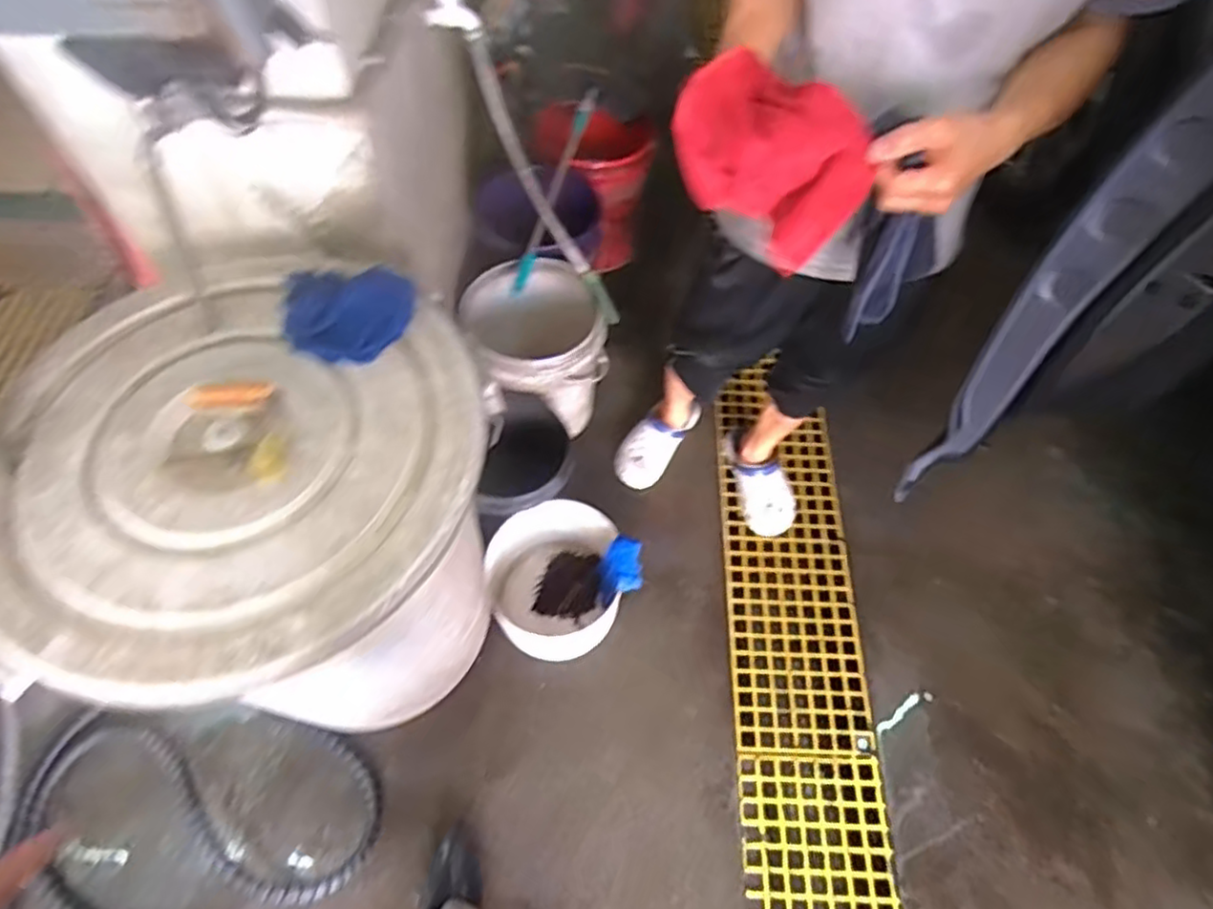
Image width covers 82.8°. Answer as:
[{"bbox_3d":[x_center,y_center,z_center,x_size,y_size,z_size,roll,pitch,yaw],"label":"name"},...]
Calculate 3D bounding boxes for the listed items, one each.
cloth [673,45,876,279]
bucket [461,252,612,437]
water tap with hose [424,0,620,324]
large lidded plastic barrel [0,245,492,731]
[{"bbox_3d":[0.167,-0.296,0.669,0.183,0.128,0.114,39,66,20],"label":"cloth"},{"bbox_3d":[-0.145,-0.244,1.599,0.289,0.345,0.309,1,59,-1],"label":"bucket"},{"bbox_3d":[-0.122,-0.474,1.244,0.074,0.721,0.118,-1,59,22],"label":"water tap with hose"},{"bbox_3d":[-0.473,0.125,1.160,0.612,0.687,0.669,1,59,-1],"label":"large lidded plastic barrel"}]

